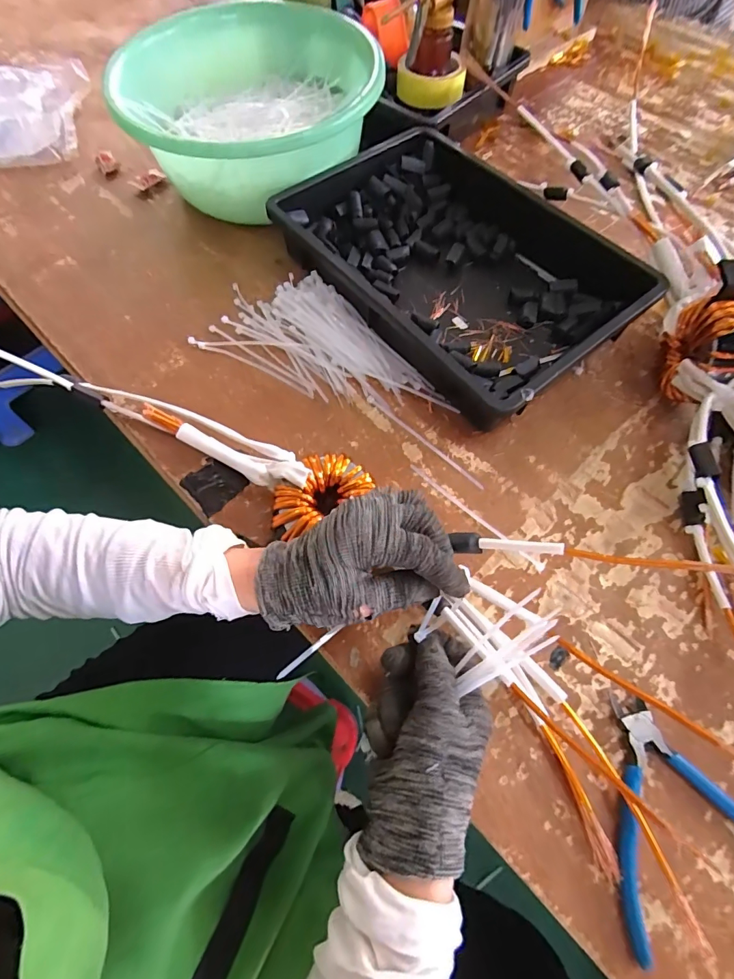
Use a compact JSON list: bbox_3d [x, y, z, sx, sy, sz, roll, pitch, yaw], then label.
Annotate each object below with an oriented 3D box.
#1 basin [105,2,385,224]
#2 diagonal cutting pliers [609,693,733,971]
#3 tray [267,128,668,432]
[{"bbox_3d":[-0.141,-0.463,0.553,0.298,0.123,0.319,0,65,0],"label":"basin"},{"bbox_3d":[0.228,0.230,0.288,0.116,0.011,0.144,10,66,5],"label":"diagonal cutting pliers"},{"bbox_3d":[0.102,-0.255,0.487,0.265,0.062,0.368,-36,70,-15],"label":"tray"}]

